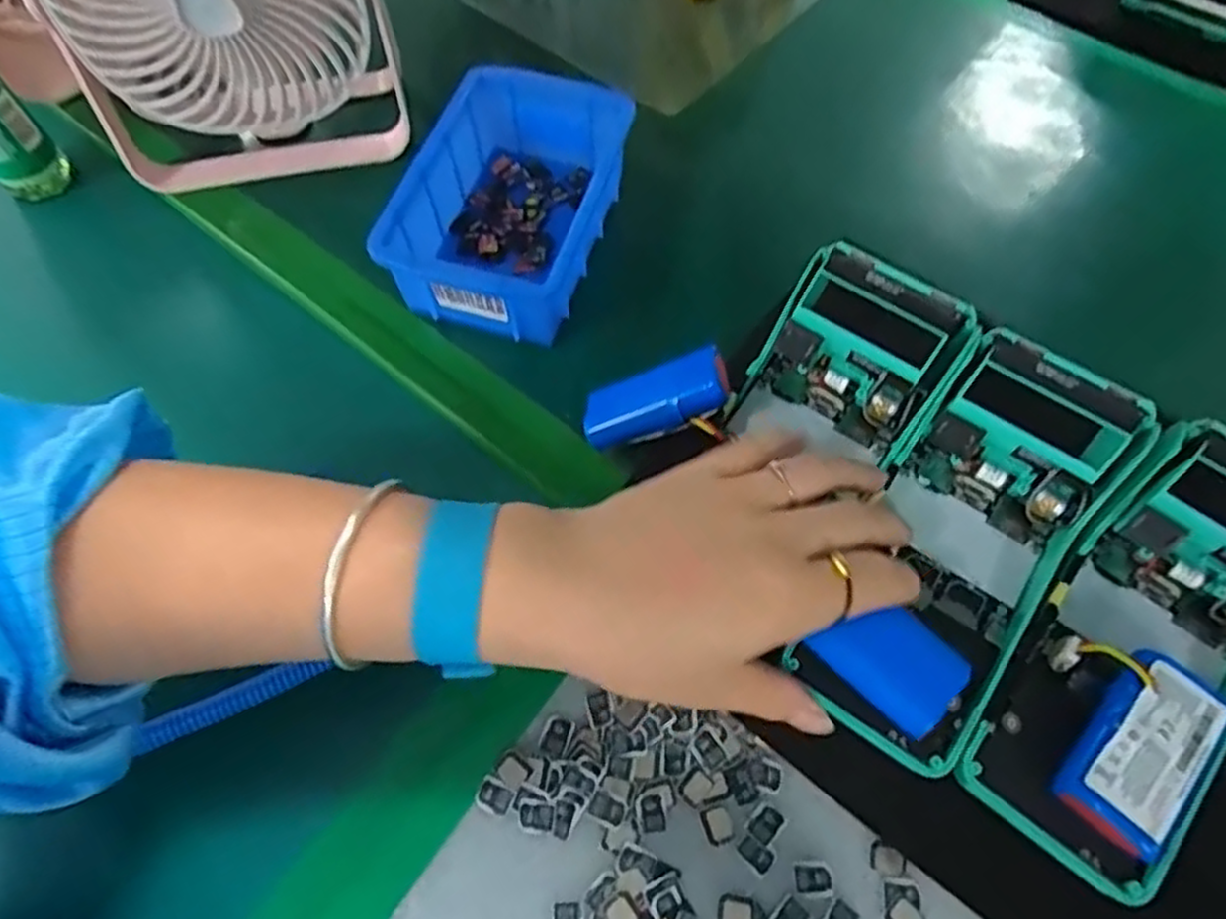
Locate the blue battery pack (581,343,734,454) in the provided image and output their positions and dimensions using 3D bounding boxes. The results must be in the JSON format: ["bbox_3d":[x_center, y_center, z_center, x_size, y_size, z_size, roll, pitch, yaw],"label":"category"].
[{"bbox_3d":[0.019,-0.028,0.336,0.068,0.014,0.029,-22,63,19],"label":"blue battery pack"}]

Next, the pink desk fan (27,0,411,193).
[{"bbox_3d":[-0.209,-0.235,0.382,0.169,0.176,0.064,-17,66,-8],"label":"pink desk fan"}]

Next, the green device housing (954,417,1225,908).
[{"bbox_3d":[0.204,0.068,0.268,0.075,0.049,0.166,38,69,16],"label":"green device housing"}]

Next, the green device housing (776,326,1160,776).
[{"bbox_3d":[0.139,0.036,0.296,0.078,0.055,0.167,30,78,17],"label":"green device housing"}]

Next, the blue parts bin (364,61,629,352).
[{"bbox_3d":[-0.052,-0.140,0.394,0.096,0.050,0.149,17,66,8],"label":"blue parts bin"}]

